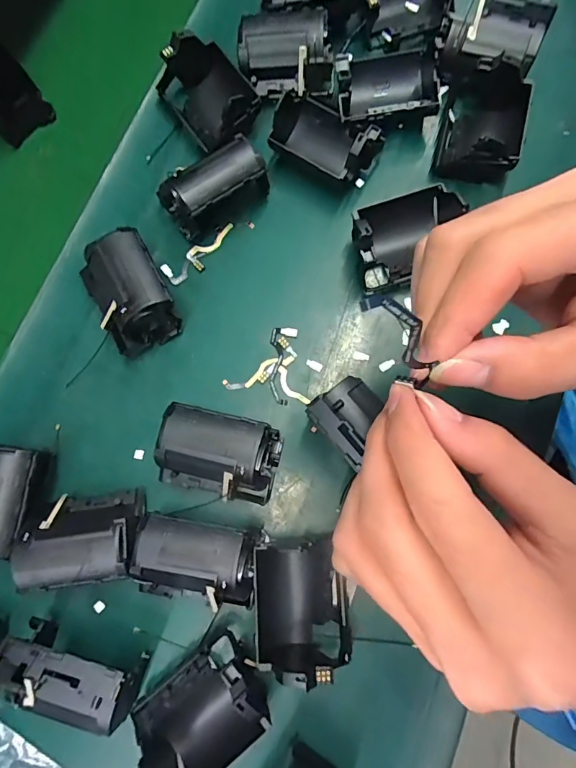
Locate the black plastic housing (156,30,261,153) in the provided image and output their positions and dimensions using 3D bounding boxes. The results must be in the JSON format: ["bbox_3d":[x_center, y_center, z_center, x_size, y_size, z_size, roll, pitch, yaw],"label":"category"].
[{"bbox_3d":[-0.058,-0.213,0.312,0.052,0.033,0.075,-38,80,-6],"label":"black plastic housing"}]

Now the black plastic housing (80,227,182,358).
[{"bbox_3d":[-0.106,-0.060,0.286,0.049,0.042,0.069,-28,79,-4],"label":"black plastic housing"}]

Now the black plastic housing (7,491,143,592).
[{"bbox_3d":[-0.120,0.092,0.257,0.066,0.041,0.049,-5,78,1],"label":"black plastic housing"}]

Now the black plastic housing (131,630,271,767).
[{"bbox_3d":[-0.048,0.185,0.235,0.082,0.043,0.056,-38,80,-6],"label":"black plastic housing"}]

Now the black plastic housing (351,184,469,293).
[{"bbox_3d":[0.079,-0.099,0.289,0.076,0.041,0.053,-18,78,-2],"label":"black plastic housing"}]

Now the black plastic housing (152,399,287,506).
[{"bbox_3d":[-0.042,0.044,0.265,0.071,0.041,0.049,13,79,5],"label":"black plastic housing"}]

